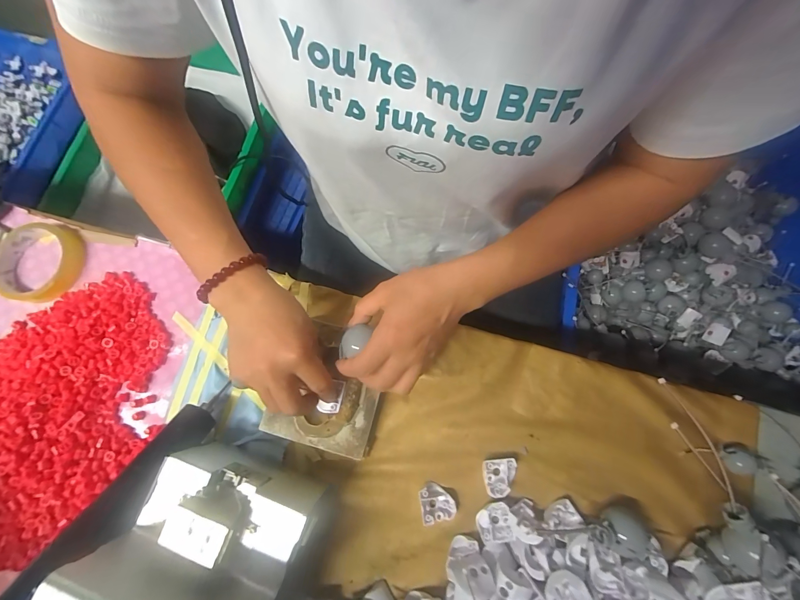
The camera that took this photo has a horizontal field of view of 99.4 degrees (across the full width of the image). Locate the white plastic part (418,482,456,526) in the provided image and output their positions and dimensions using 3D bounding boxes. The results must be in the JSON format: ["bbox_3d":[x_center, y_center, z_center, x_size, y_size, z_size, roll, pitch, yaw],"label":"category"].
[{"bbox_3d":[0.035,0.191,0.320,0.032,0.014,0.030,-9,77,0],"label":"white plastic part"}]

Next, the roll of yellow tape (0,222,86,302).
[{"bbox_3d":[-0.408,-0.043,0.376,0.098,0.021,0.086,8,77,4],"label":"roll of yellow tape"}]

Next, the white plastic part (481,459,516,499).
[{"bbox_3d":[0.096,0.168,0.323,0.032,0.010,0.032,-9,77,0],"label":"white plastic part"}]

